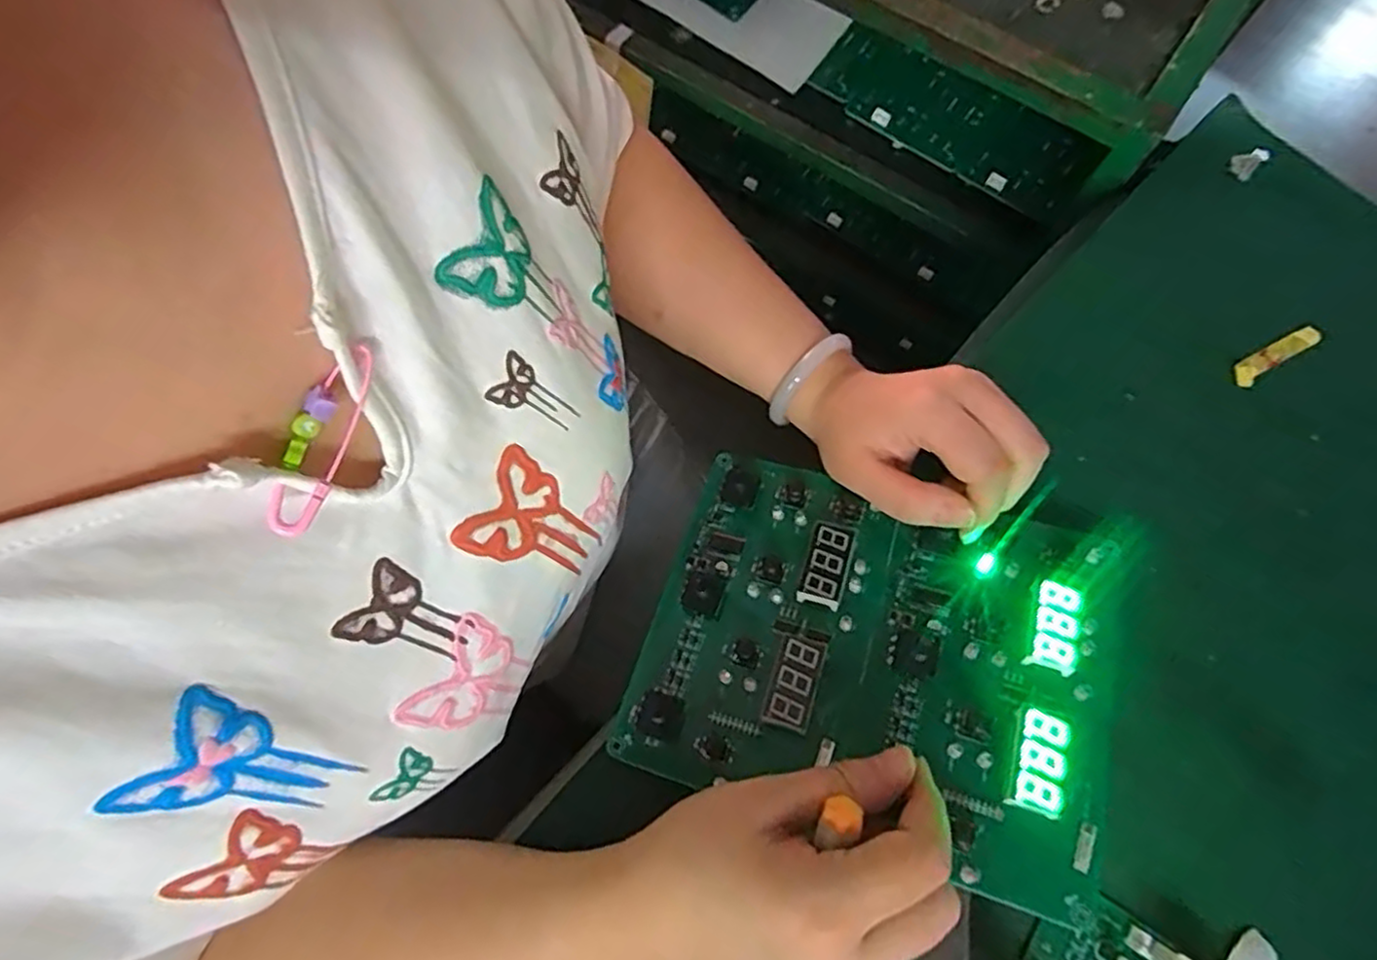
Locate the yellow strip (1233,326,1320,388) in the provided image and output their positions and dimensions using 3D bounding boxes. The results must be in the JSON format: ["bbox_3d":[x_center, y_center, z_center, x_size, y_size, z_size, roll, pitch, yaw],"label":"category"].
[{"bbox_3d":[0.314,-0.067,0.373,0.051,0.004,0.013,-27,76,-6],"label":"yellow strip"}]

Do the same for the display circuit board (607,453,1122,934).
[{"bbox_3d":[0.082,0.076,0.319,0.200,0.015,0.159,14,64,17],"label":"display circuit board"}]

